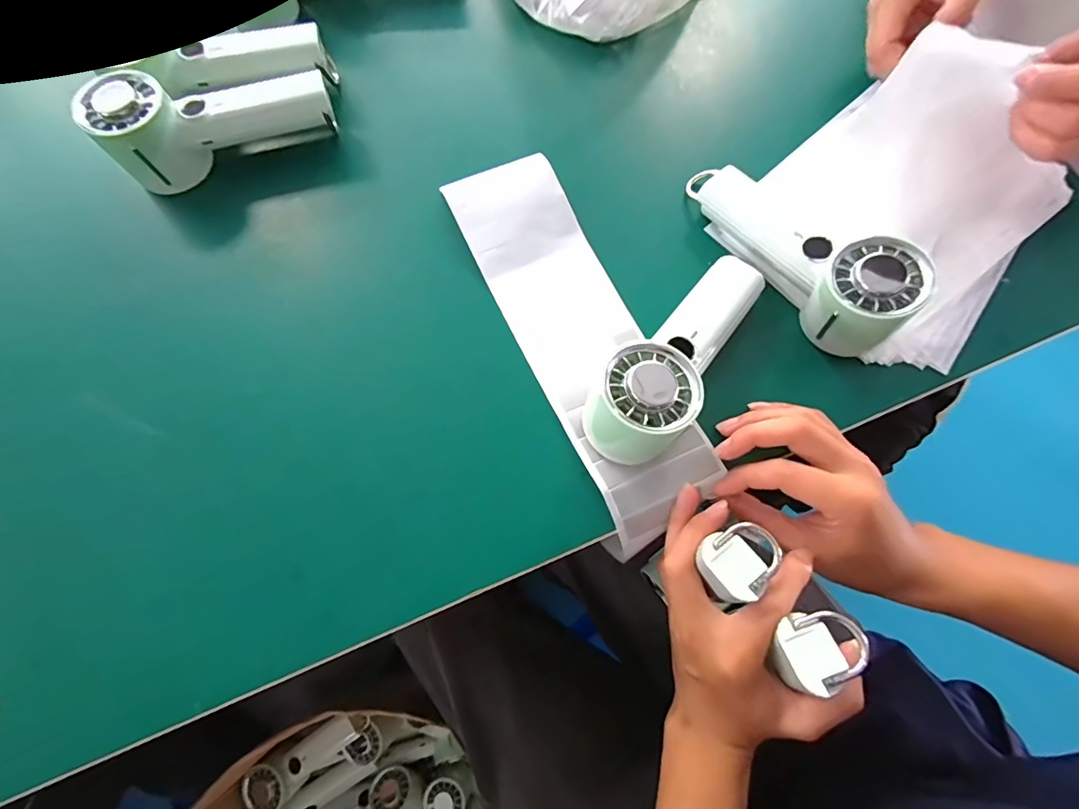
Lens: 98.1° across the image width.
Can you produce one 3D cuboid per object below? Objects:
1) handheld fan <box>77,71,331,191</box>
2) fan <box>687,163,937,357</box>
[{"bbox_3d":[-0.261,-0.234,0.386,0.173,0.072,0.057,-24,75,-8],"label":"handheld fan"},{"bbox_3d":[0.194,-0.127,0.350,0.063,0.066,0.193,-29,76,-9],"label":"fan"}]

